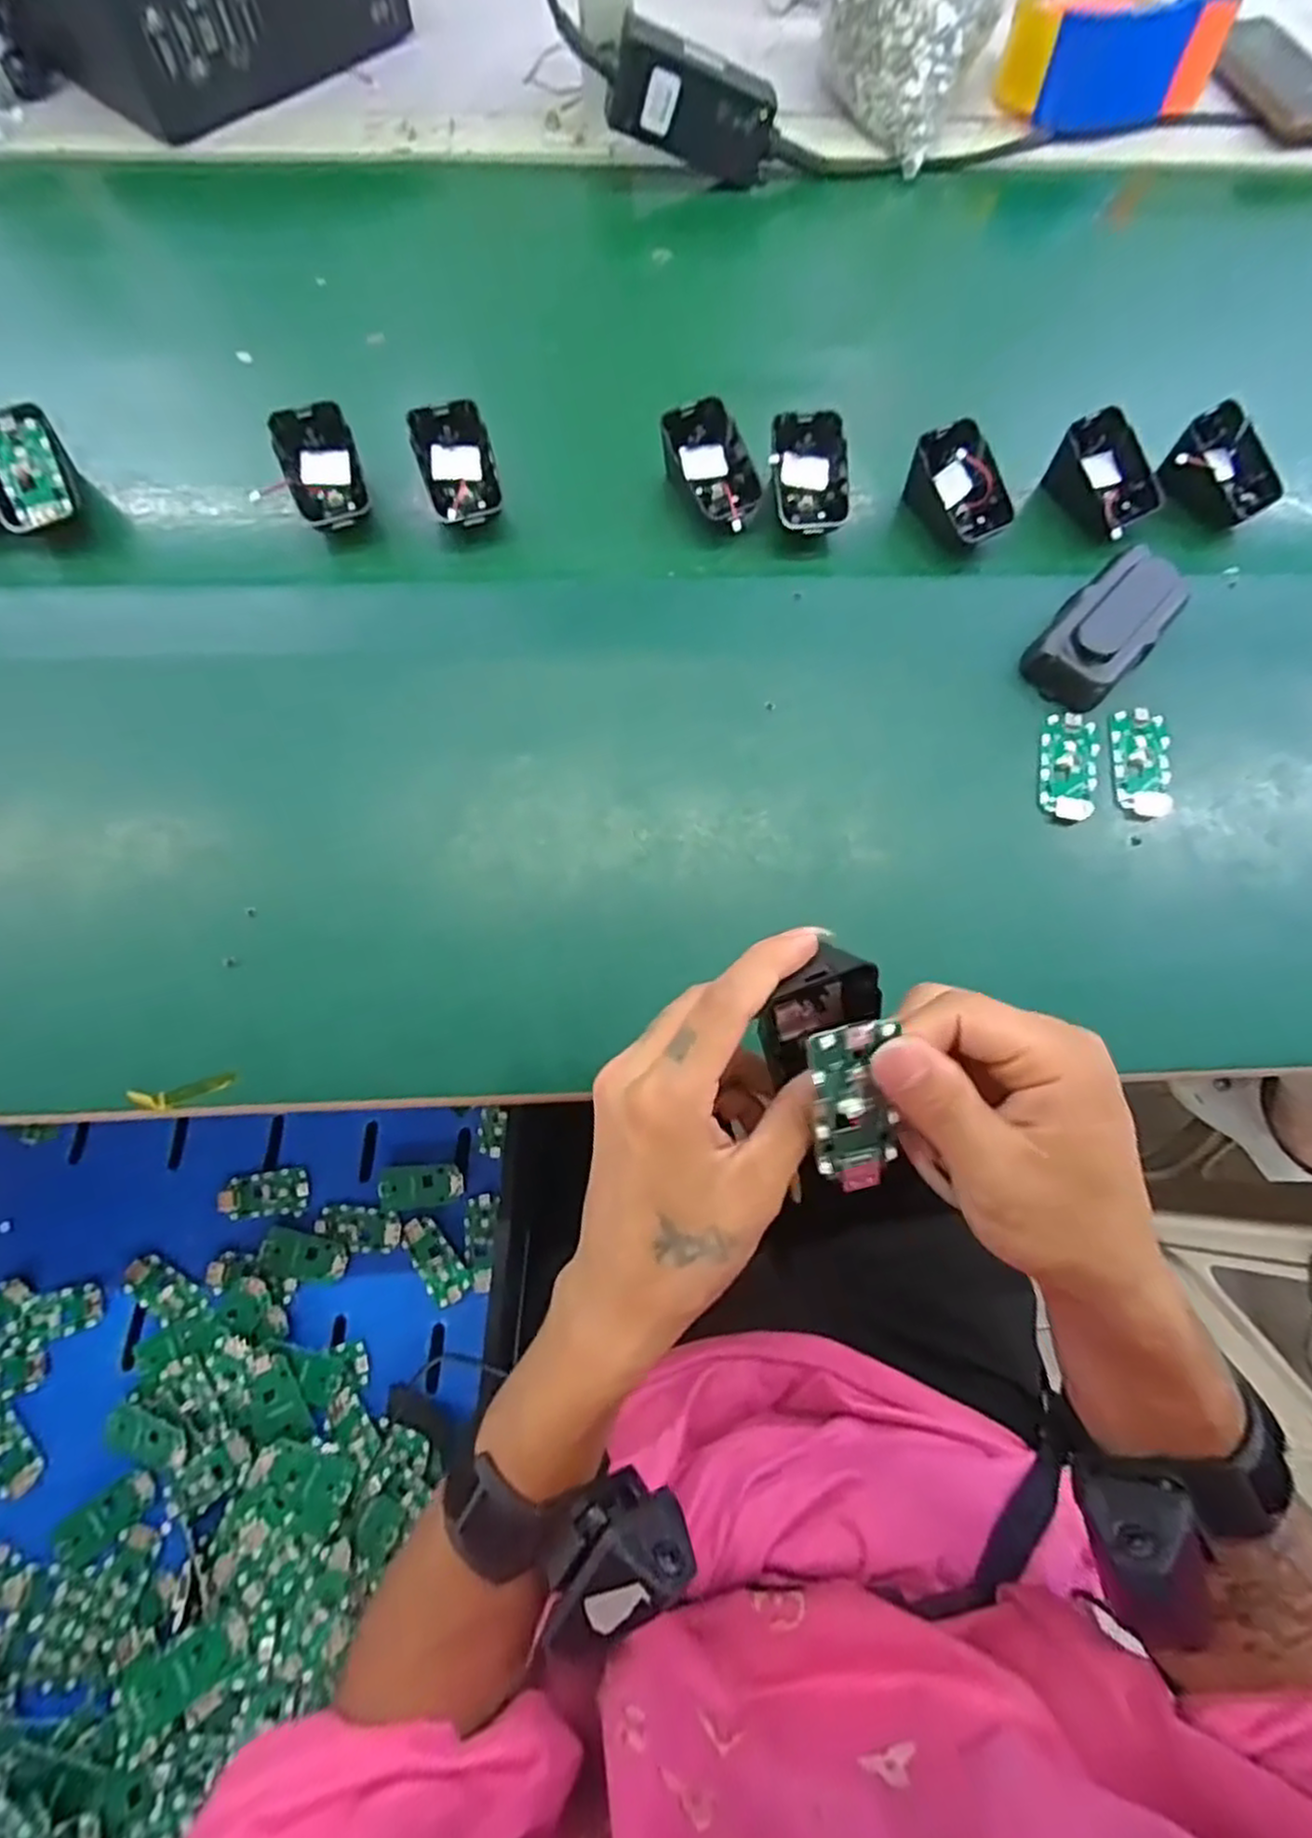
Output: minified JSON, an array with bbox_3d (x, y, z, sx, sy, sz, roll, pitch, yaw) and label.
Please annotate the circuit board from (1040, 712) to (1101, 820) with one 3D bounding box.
[{"bbox_3d":[0.229,-0.084,0.400,0.030,0.006,0.063,13,72,2],"label":"circuit board"}]

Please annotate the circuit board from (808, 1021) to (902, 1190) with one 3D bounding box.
[{"bbox_3d":[0.069,0.064,0.247,0.029,0.006,0.062,-14,111,-6],"label":"circuit board"}]

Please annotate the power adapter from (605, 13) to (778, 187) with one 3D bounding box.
[{"bbox_3d":[0.028,-0.567,0.506,0.115,0.052,0.024,2,71,-23],"label":"power adapter"}]

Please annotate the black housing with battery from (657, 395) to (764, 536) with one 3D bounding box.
[{"bbox_3d":[0.036,-0.273,0.439,0.047,0.037,0.066,-31,76,-11],"label":"black housing with battery"}]

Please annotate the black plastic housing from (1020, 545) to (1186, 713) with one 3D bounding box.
[{"bbox_3d":[0.256,-0.166,0.409,0.106,0.026,0.049,-43,78,-14],"label":"black plastic housing"}]

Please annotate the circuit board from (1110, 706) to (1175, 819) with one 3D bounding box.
[{"bbox_3d":[0.270,-0.087,0.404,0.032,0.008,0.063,6,72,0],"label":"circuit board"}]

